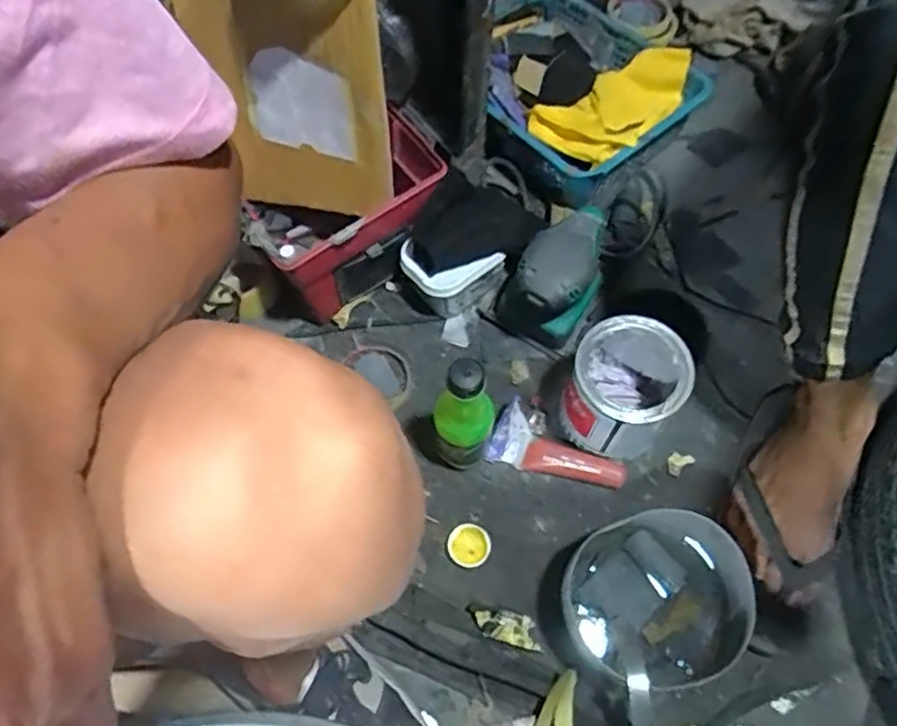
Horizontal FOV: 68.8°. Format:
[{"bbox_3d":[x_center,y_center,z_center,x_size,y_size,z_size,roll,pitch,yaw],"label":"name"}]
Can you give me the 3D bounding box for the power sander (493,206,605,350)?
[{"bbox_3d":[0.111,-0.090,0.702,0.087,0.122,0.112,26,67,13],"label":"power sander"}]

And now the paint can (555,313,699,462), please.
[{"bbox_3d":[0.170,0.029,0.644,0.102,0.132,0.104,0,64,1],"label":"paint can"}]

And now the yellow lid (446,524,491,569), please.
[{"bbox_3d":[0.020,0.181,0.649,0.042,0.008,0.039,0,64,1],"label":"yellow lid"}]

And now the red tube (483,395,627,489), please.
[{"bbox_3d":[0.112,0.095,0.672,0.136,0.029,0.058,25,67,13],"label":"red tube"}]

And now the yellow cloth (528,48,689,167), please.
[{"bbox_3d":[0.207,-0.310,0.794,0.213,0.051,0.121,-38,69,-16],"label":"yellow cloth"}]

